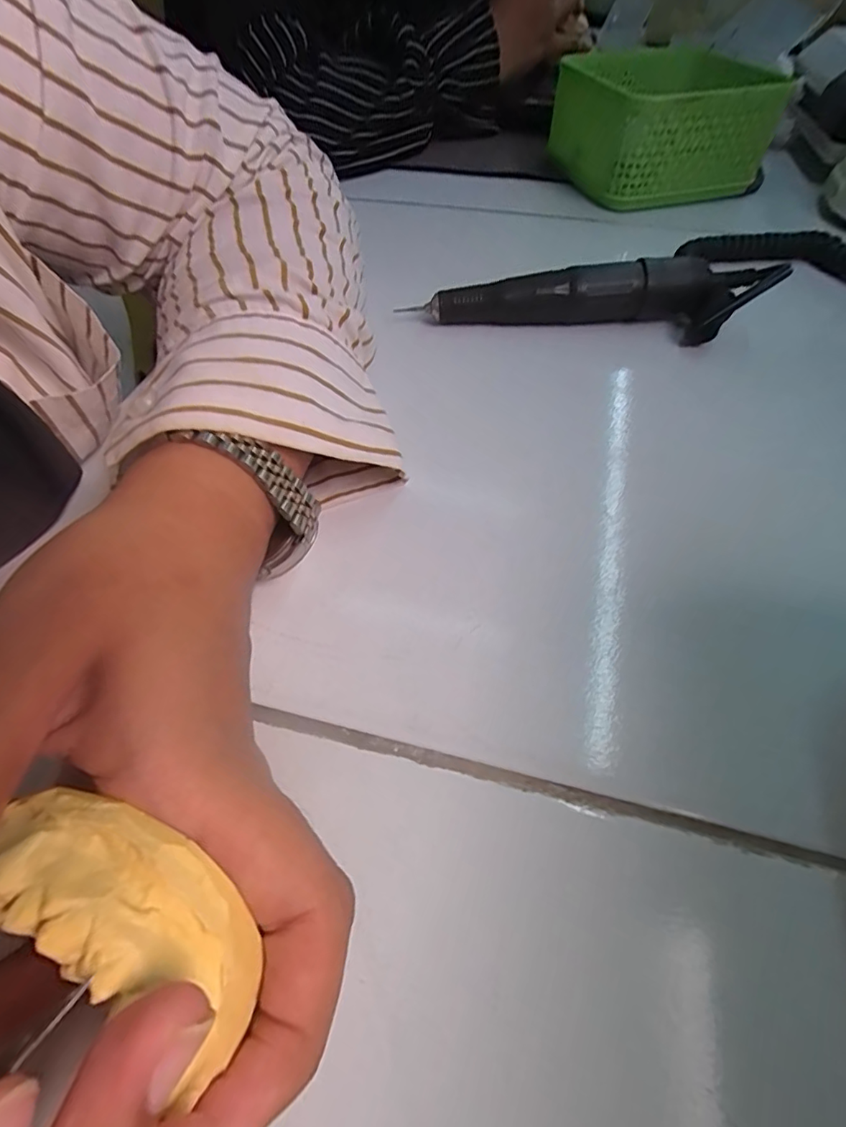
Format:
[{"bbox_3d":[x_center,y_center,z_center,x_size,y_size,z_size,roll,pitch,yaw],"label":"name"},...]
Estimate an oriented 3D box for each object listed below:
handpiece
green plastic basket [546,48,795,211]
[{"bbox_3d":[0.086,-0.145,0.271,0.176,0.034,0.028,7,52,5],"label":"handpiece"},{"bbox_3d":[0.178,-0.352,0.405,0.124,0.068,0.161,-13,53,-11],"label":"green plastic basket"}]

